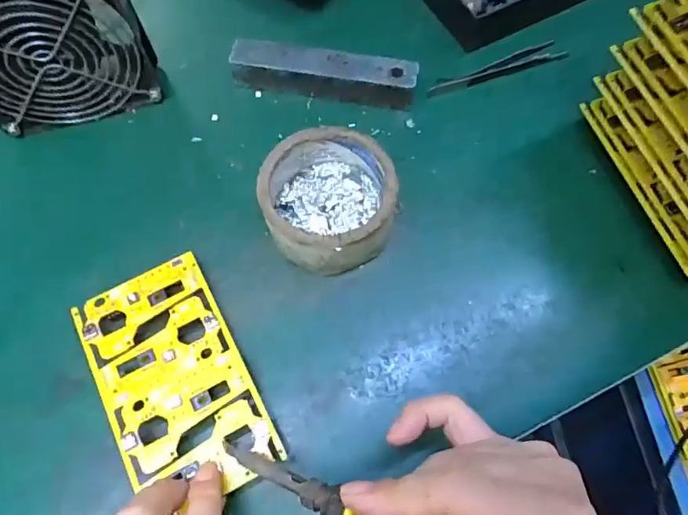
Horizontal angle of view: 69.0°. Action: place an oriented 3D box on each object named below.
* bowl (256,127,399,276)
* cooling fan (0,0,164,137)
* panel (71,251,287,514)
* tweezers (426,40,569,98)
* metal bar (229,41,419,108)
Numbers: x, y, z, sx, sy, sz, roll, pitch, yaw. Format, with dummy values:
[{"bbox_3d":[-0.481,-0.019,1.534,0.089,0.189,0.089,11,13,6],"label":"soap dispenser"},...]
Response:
[{"bbox_3d":[-0.010,-0.037,0.328,0.081,0.050,0.084,-1,67,1],"label":"bowl"},{"bbox_3d":[-0.197,-0.144,0.337,0.124,0.121,0.052,-16,68,-5],"label":"cooling fan"},{"bbox_3d":[-0.098,0.070,0.289,0.078,0.004,0.135,-27,71,-11],"label":"panel"},{"bbox_3d":[0.118,-0.148,0.392,0.115,0.004,0.019,-18,68,-6],"label":"tweezers"},{"bbox_3d":[-0.015,-0.138,0.375,0.136,0.028,0.030,12,68,6],"label":"metal bar"}]

